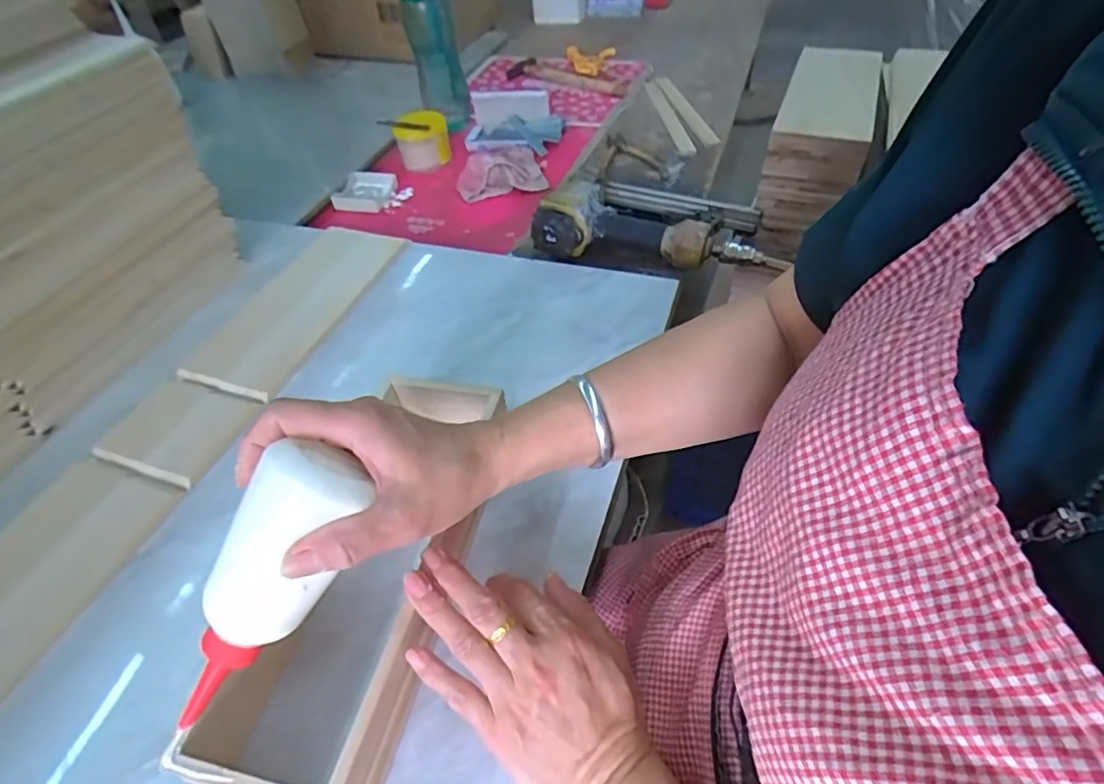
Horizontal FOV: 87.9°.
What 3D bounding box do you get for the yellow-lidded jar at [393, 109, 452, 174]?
[{"bbox_3d":[-0.194,-0.380,0.860,0.078,0.058,0.061,-11,48,-6],"label":"yellow-lidded jar"}]

